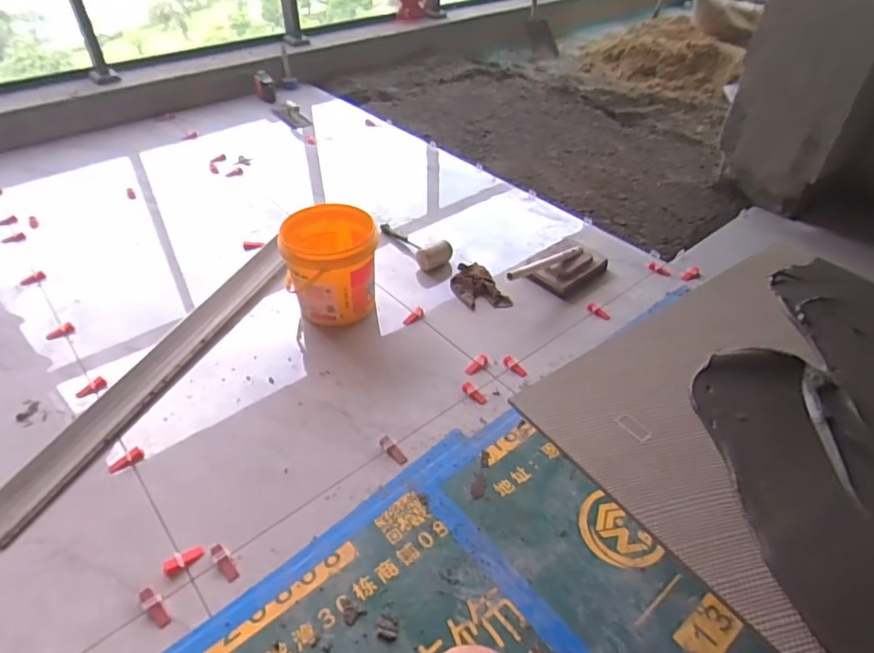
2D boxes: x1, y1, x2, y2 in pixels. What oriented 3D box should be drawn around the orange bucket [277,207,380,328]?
[{"bbox_3d":[-0.275,-0.165,1.433,0.232,0.227,0.244,-6,43,-8],"label":"orange bucket"}]

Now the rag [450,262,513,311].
[{"bbox_3d":[0.115,-0.111,1.514,0.124,0.037,0.177,-13,44,-15],"label":"rag"}]

